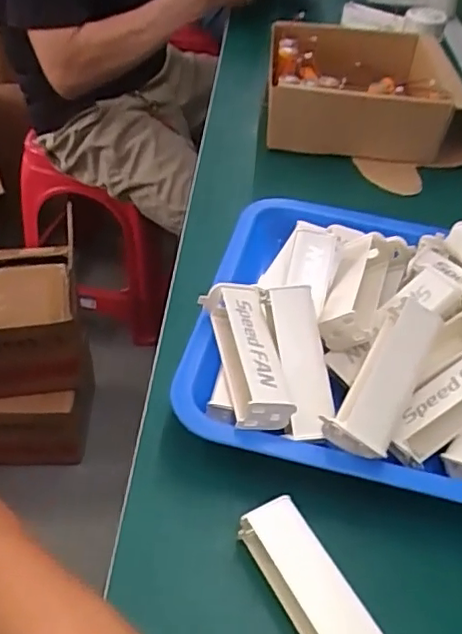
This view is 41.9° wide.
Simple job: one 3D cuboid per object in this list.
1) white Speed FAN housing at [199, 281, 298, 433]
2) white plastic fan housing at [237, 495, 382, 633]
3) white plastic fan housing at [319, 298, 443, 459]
[{"bbox_3d":[0.009,0.025,0.394,0.038,0.035,0.103,-4,45,-9],"label":"white Speed FAN housing"},{"bbox_3d":[0.042,0.146,0.313,0.036,0.022,0.104,-20,50,-23],"label":"white plastic fan housing"},{"bbox_3d":[0.098,0.038,0.376,0.038,0.034,0.104,26,68,20],"label":"white plastic fan housing"}]

